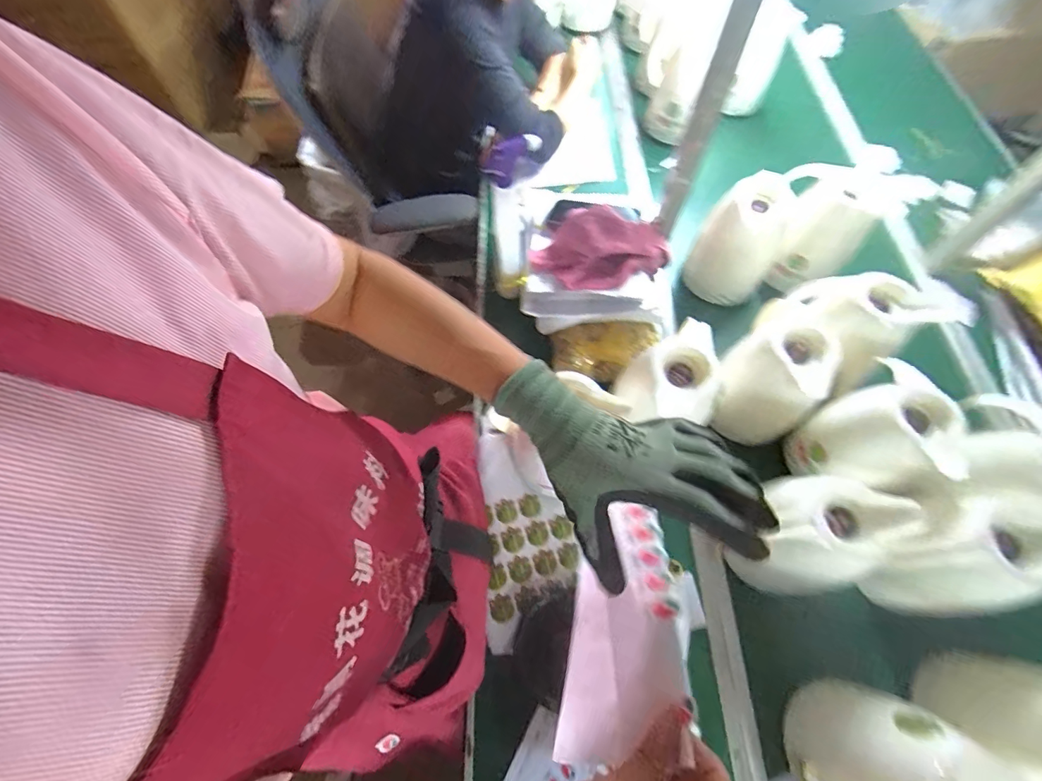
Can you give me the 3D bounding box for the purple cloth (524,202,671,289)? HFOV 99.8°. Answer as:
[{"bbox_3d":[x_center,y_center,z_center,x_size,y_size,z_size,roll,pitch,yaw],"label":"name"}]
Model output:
[{"bbox_3d":[0.139,-0.223,0.705,0.238,0.084,0.125,-7,64,-4],"label":"purple cloth"}]

